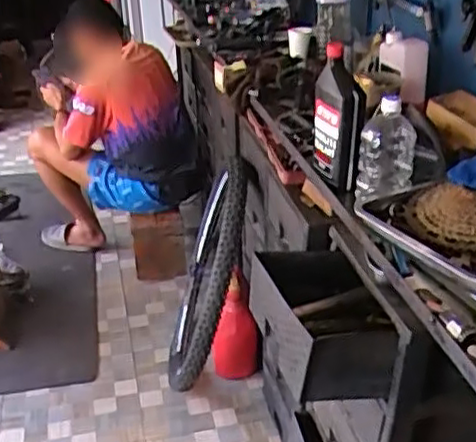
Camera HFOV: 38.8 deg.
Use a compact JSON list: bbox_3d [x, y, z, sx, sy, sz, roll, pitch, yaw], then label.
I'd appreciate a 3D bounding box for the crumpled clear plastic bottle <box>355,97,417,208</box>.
[{"bbox_3d":[0.243,-0.110,1.106,0.087,0.177,0.062,5,29,13],"label":"crumpled clear plastic bottle"}]

